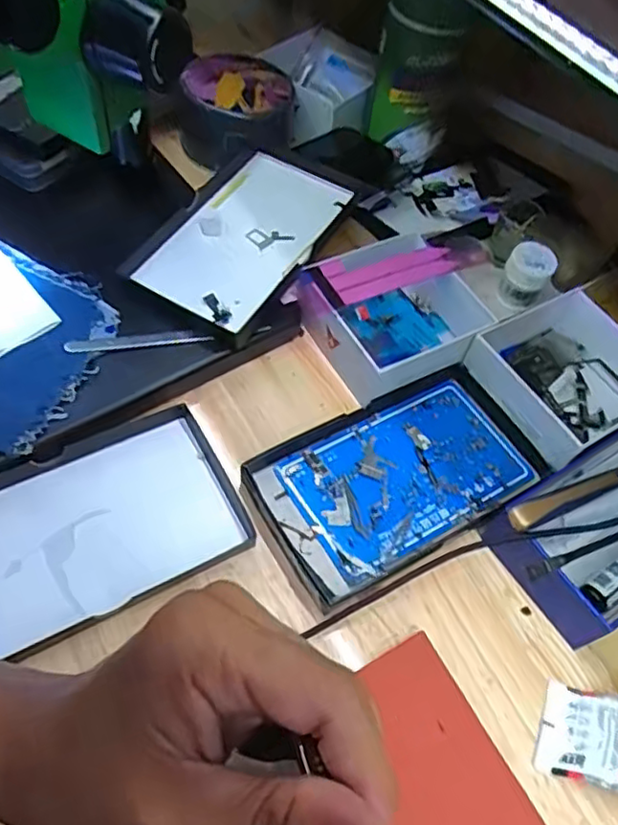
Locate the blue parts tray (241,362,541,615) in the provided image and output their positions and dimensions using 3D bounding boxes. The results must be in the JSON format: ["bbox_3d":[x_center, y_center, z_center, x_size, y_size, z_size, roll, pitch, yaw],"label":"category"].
[{"bbox_3d":[0.062,0.034,0.399,0.187,0.014,0.101,-28,64,-20],"label":"blue parts tray"}]

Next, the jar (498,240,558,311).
[{"bbox_3d":[0.165,-0.102,0.488,0.033,0.046,0.034,2,57,-3],"label":"jar"}]

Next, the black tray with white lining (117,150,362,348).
[{"bbox_3d":[-0.045,-0.130,0.459,0.100,0.025,0.161,29,60,14],"label":"black tray with white lining"}]

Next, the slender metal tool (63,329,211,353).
[{"bbox_3d":[-0.110,-0.047,0.413,0.089,0.007,0.012,-7,58,-9],"label":"slender metal tool"}]

